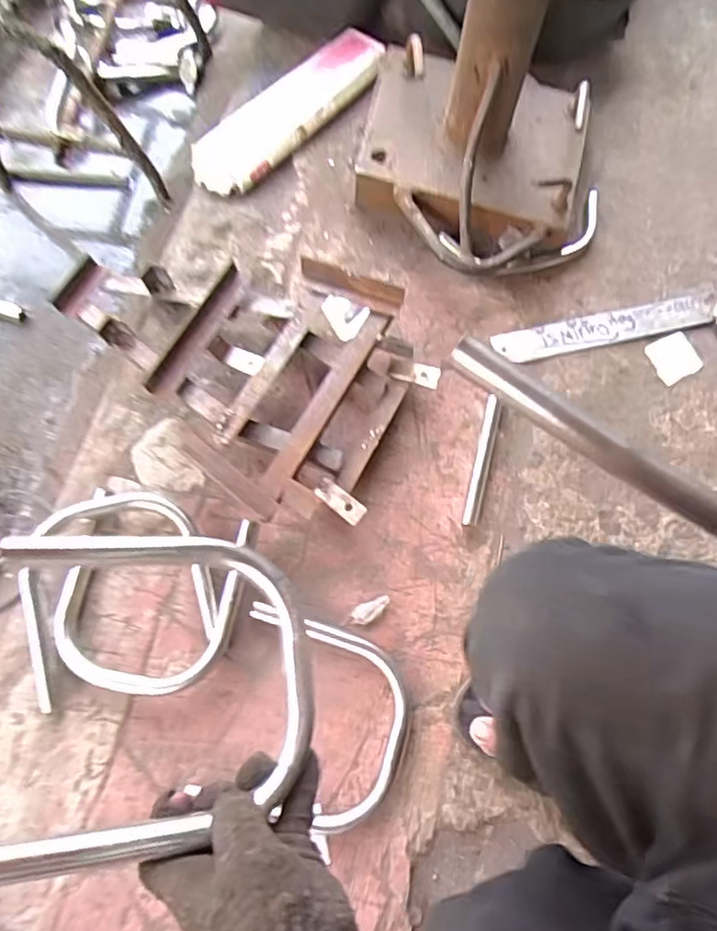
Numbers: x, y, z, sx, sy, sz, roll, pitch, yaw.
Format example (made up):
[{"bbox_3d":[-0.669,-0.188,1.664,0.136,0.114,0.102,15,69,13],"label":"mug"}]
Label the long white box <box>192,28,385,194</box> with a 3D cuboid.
[{"bbox_3d":[-0.104,-0.517,0.906,0.323,0.023,0.099,-41,86,-4],"label":"long white box"}]

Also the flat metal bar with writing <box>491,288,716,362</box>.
[{"bbox_3d":[0.342,-0.192,0.854,0.316,0.010,0.049,-11,79,-3],"label":"flat metal bar with writing"}]

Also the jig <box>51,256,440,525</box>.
[{"bbox_3d":[-0.168,-0.146,0.774,0.480,0.083,0.309,28,72,9],"label":"jig"}]

